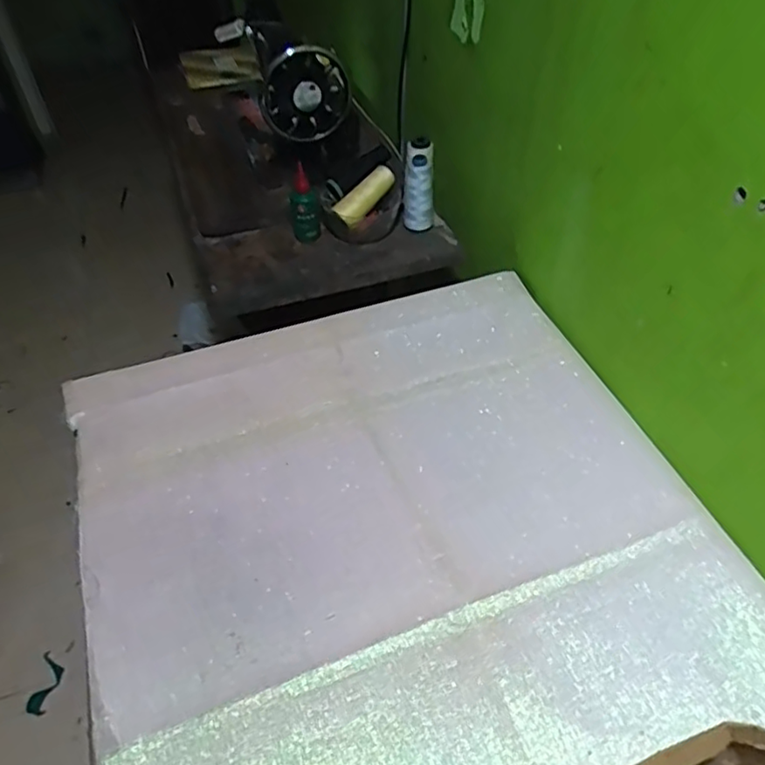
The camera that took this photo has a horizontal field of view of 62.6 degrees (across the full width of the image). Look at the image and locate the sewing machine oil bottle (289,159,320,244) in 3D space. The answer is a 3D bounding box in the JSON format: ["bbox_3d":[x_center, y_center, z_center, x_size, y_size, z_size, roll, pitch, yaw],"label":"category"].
[{"bbox_3d":[-0.114,-0.264,0.945,0.036,0.108,0.039,9,47,11],"label":"sewing machine oil bottle"}]

